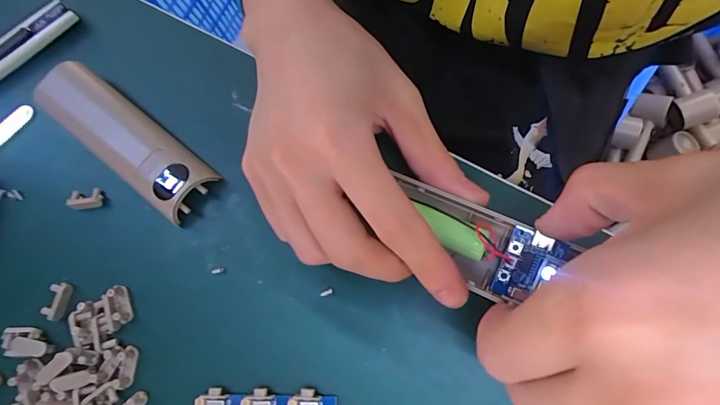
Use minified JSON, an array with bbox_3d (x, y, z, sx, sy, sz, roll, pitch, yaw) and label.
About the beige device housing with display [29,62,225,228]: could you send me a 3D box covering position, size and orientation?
[{"bbox_3d":[-0.125,-0.033,0.218,0.103,0.021,0.034,37,84,13],"label":"beige device housing with display"}]

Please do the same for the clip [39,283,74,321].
[{"bbox_3d":[-0.154,0.050,0.209,0.010,0.005,0.019,20,80,11],"label":"clip"}]

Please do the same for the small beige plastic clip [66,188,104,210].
[{"bbox_3d":[-0.148,-0.002,0.220,0.017,0.006,0.010,-12,76,4],"label":"small beige plastic clip"}]

